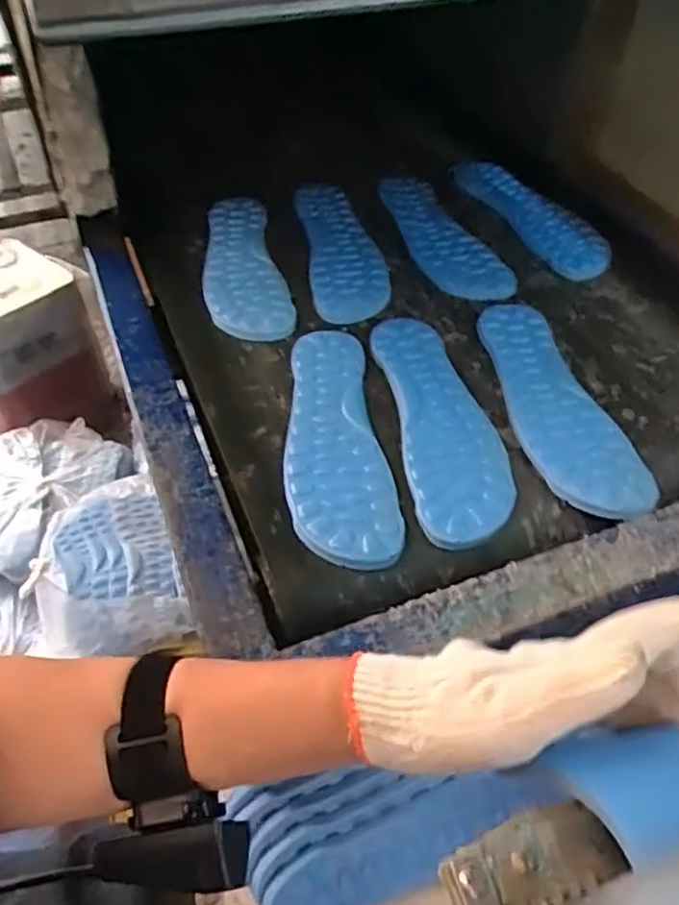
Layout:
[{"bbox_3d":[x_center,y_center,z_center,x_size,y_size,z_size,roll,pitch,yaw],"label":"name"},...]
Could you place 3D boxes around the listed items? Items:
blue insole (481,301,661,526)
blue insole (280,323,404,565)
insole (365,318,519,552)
[{"bbox_3d":[0.173,-0.043,0.584,0.081,0.010,0.233,-11,49,-10],"label":"blue insole"},{"bbox_3d":[-0.006,-0.015,0.557,0.077,0.012,0.240,-6,48,-5],"label":"blue insole"},{"bbox_3d":[0.081,-0.031,0.573,0.079,0.011,0.236,-7,48,-6],"label":"insole"}]

